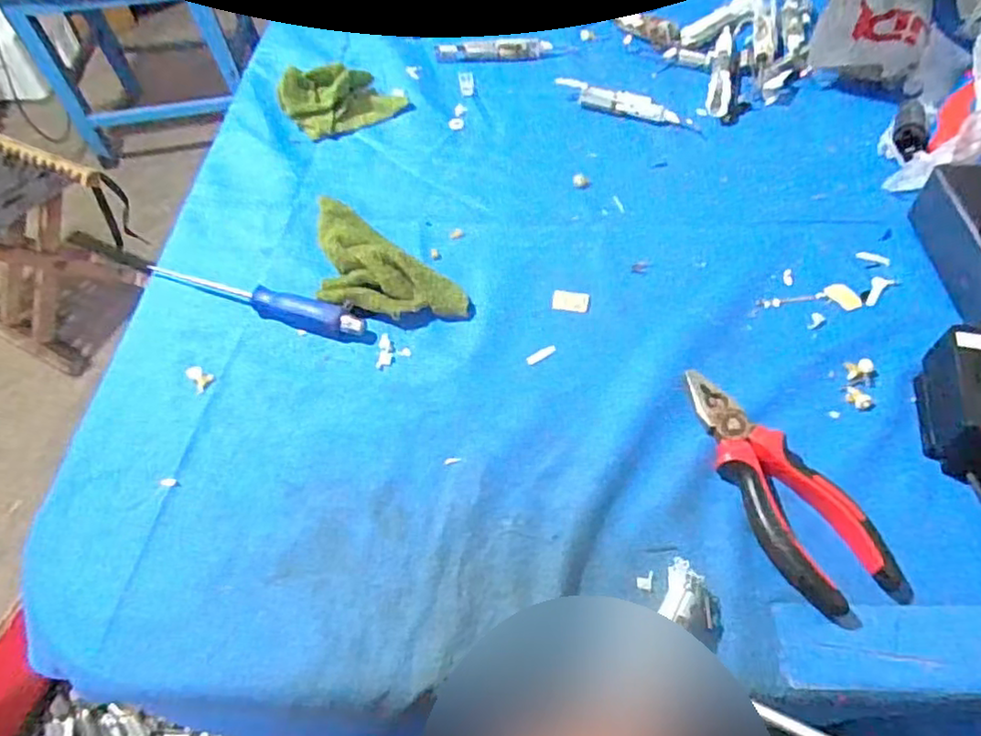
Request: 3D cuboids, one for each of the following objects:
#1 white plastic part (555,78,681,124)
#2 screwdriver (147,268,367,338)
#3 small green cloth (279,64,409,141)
[{"bbox_3d":[0.121,-0.254,0.617,0.118,0.019,0.022,21,58,19],"label":"white plastic part"},{"bbox_3d":[-0.179,-0.053,0.490,0.186,0.018,0.020,16,57,15],"label":"screwdriver"},{"bbox_3d":[-0.143,-0.263,0.628,0.113,0.039,0.058,-23,56,-12],"label":"small green cloth"}]

